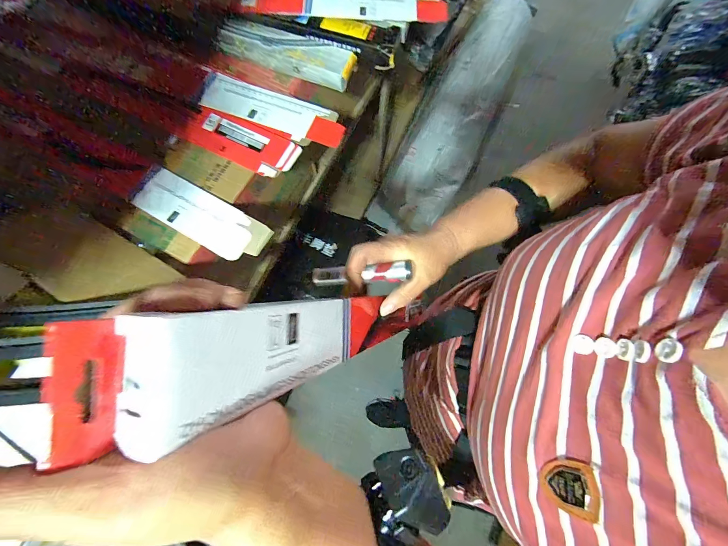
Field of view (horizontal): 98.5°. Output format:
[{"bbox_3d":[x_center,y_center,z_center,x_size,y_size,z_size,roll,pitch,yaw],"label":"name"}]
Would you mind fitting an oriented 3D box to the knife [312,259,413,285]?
[{"bbox_3d":[-0.004,0.001,0.311,0.096,0.010,0.018,-2,74,10],"label":"knife"}]

